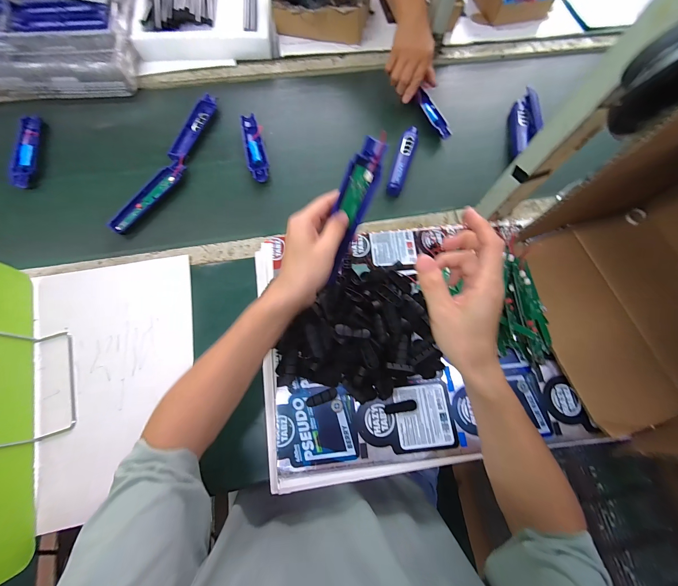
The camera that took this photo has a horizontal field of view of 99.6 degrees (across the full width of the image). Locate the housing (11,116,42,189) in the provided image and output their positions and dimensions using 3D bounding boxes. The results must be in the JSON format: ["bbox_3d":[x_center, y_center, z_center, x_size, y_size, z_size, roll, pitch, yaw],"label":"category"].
[{"bbox_3d":[-0.596,-0.268,0.546,0.029,0.025,0.169,-9,71,-5],"label":"housing"}]

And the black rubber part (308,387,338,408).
[{"bbox_3d":[-0.025,0.155,0.426,0.047,0.011,0.016,-21,72,-9],"label":"black rubber part"}]

